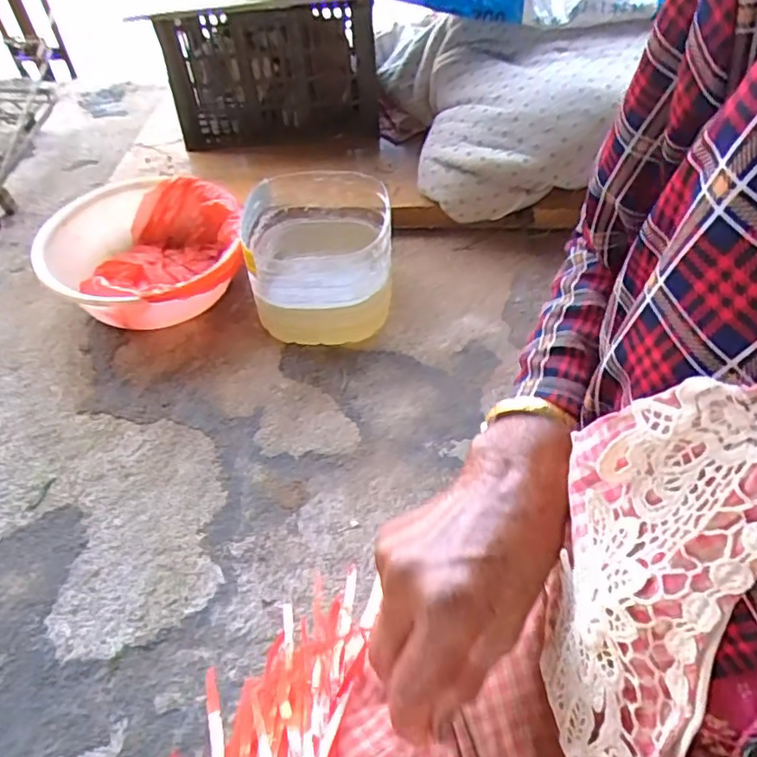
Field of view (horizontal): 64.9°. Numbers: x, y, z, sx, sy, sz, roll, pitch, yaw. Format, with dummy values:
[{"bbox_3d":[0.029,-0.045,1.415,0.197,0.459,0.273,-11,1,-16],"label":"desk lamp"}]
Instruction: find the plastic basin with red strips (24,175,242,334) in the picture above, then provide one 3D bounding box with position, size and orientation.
[{"bbox_3d":[-0.431,-0.226,1.126,0.341,0.144,0.380,-37,58,-26],"label":"plastic basin with red strips"}]

